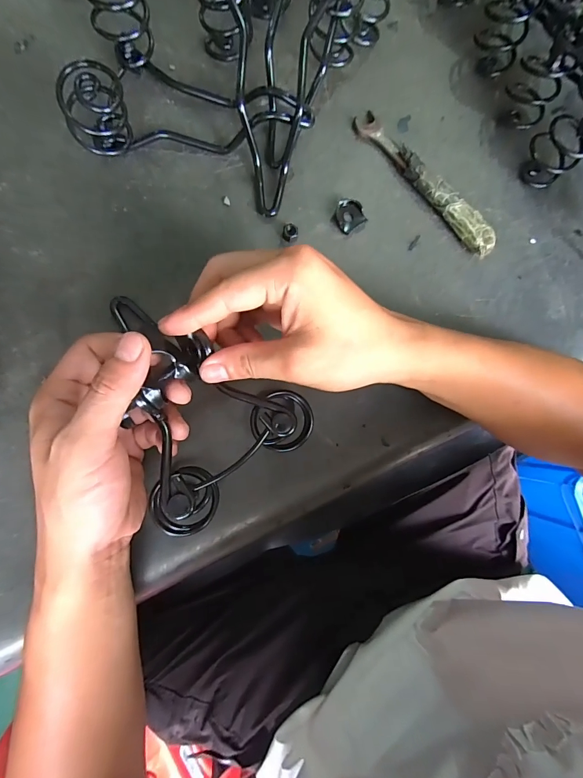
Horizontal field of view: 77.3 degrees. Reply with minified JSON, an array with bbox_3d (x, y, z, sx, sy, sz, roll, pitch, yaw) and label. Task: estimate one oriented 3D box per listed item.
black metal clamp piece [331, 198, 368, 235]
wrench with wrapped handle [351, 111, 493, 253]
[{"bbox_3d":[0.051,-0.154,0.321,0.028,0.011,0.026,1,84,-7],"label":"black metal clamp piece"},{"bbox_3d":[0.123,-0.187,0.330,0.021,0.016,0.164,-43,91,-9],"label":"wrench with wrapped handle"}]

